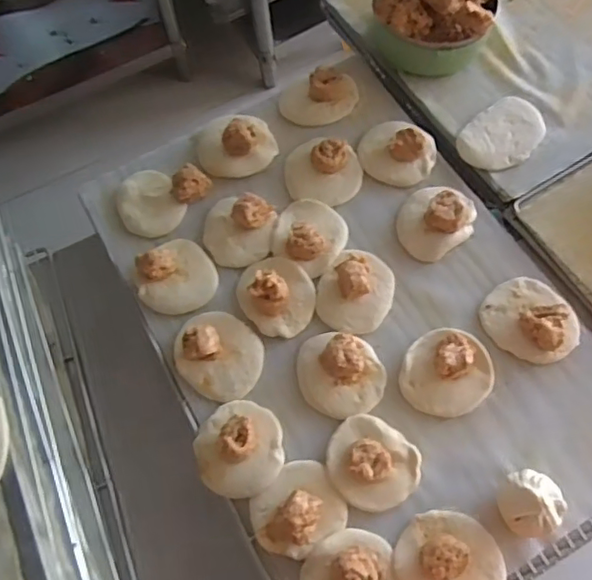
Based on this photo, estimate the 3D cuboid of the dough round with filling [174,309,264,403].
[{"bbox_3d":[-0.081,0.060,0.601,0.096,0.041,0.081,39,74,17],"label":"dough round with filling"}]

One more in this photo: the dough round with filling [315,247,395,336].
[{"bbox_3d":[0.063,-0.002,0.623,0.080,0.041,0.091,6,67,5],"label":"dough round with filling"}]

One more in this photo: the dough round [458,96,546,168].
[{"bbox_3d":[0.244,-0.185,0.695,0.077,0.004,0.110,37,73,17],"label":"dough round"}]

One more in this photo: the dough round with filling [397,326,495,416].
[{"bbox_3d":[0.150,0.079,0.582,0.089,0.033,0.082,-1,66,2],"label":"dough round with filling"}]

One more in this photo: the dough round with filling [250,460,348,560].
[{"bbox_3d":[0.000,0.198,0.536,0.081,0.035,0.071,-32,69,-11],"label":"dough round with filling"}]

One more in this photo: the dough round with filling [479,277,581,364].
[{"bbox_3d":[0.242,0.027,0.600,0.082,0.029,0.093,-40,71,-14],"label":"dough round with filling"}]

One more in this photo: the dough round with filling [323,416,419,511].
[{"bbox_3d":[0.070,0.160,0.552,0.086,0.026,0.075,39,73,17],"label":"dough round with filling"}]

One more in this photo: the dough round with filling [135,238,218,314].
[{"bbox_3d":[-0.131,-0.019,0.638,0.083,0.042,0.079,-1,66,2],"label":"dough round with filling"}]

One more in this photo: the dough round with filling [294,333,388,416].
[{"bbox_3d":[0.045,0.082,0.588,0.084,0.032,0.081,-1,66,2],"label":"dough round with filling"}]

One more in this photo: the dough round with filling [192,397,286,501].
[{"bbox_3d":[-0.056,0.149,0.563,0.083,0.031,0.088,-1,66,2],"label":"dough round with filling"}]

